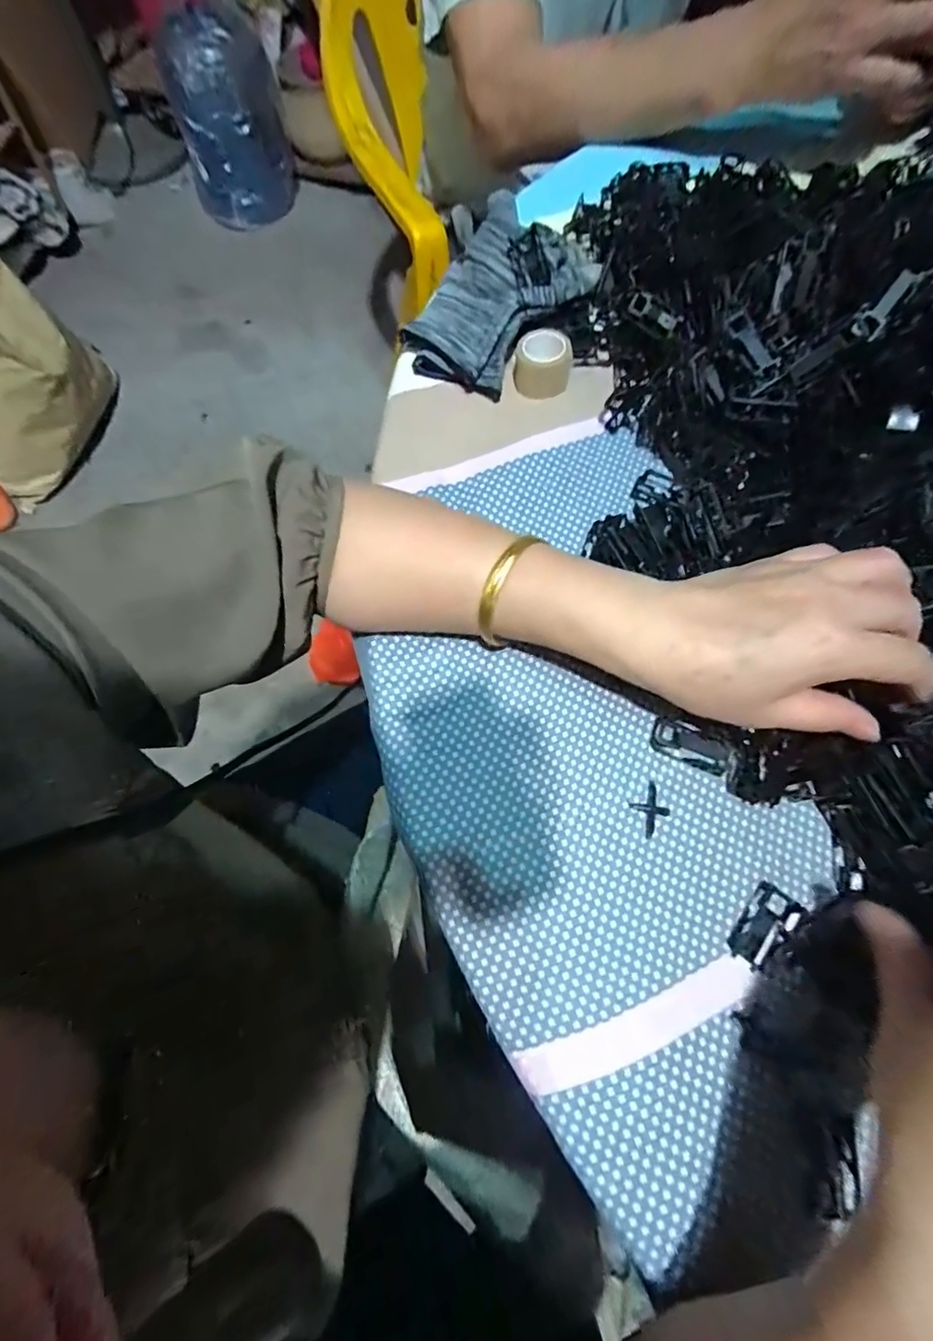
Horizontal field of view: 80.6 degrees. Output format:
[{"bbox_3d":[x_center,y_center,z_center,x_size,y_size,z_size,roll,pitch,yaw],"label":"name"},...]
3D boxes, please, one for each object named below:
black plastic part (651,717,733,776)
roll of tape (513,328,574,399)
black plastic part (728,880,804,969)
[{"bbox_3d":[0.121,0.039,0.293,0.041,0.006,0.021,21,70,8],"label":"black plastic part"},{"bbox_3d":[0.052,-0.206,0.369,0.036,0.025,0.032,8,68,3],"label":"roll of tape"},{"bbox_3d":[0.144,0.123,0.265,0.022,0.004,0.039,40,73,14],"label":"black plastic part"}]

